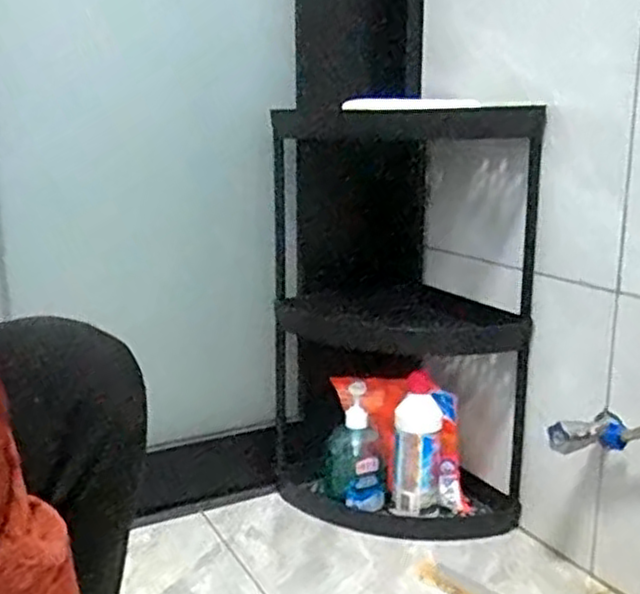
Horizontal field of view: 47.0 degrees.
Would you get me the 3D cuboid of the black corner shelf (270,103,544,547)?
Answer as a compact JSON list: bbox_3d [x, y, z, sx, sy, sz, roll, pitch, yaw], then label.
[{"bbox_3d":[0.107,0.037,1.007,0.237,0.567,0.293,-10,15,-31],"label":"black corner shelf"}]

